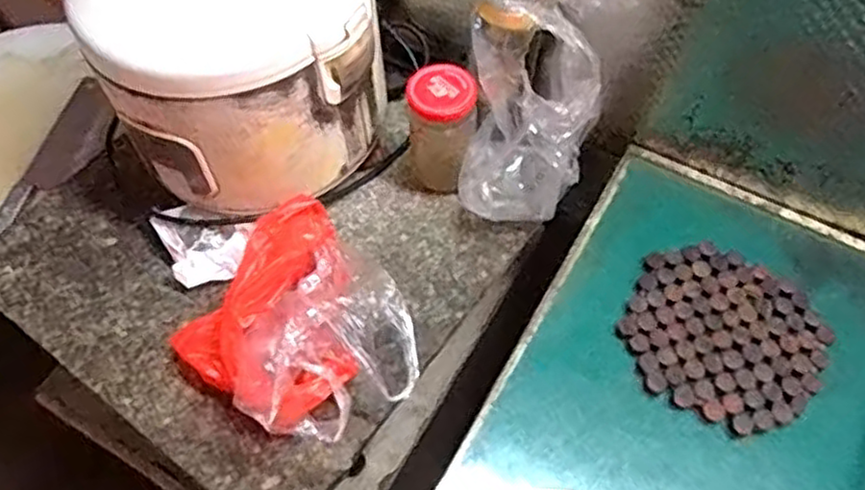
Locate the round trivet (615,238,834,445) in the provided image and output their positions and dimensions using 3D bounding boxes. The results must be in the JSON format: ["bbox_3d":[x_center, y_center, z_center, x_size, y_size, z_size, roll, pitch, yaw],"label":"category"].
[{"bbox_3d":[0.260,0.079,0.643,0.165,0.010,0.163,26,62,15],"label":"round trivet"}]

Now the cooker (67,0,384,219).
[{"bbox_3d":[-0.172,-0.177,0.656,0.234,0.197,0.211,-1,58,-1],"label":"cooker"}]

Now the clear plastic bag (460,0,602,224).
[{"bbox_3d":[0.091,-0.128,0.690,0.115,0.169,0.178,10,58,6],"label":"clear plastic bag"}]

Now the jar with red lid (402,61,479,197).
[{"bbox_3d":[0.008,-0.111,0.712,0.062,0.128,0.064,0,58,0],"label":"jar with red lid"}]

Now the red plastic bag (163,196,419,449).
[{"bbox_3d":[-0.111,0.074,0.615,0.167,0.100,0.197,-39,66,-21],"label":"red plastic bag"}]

